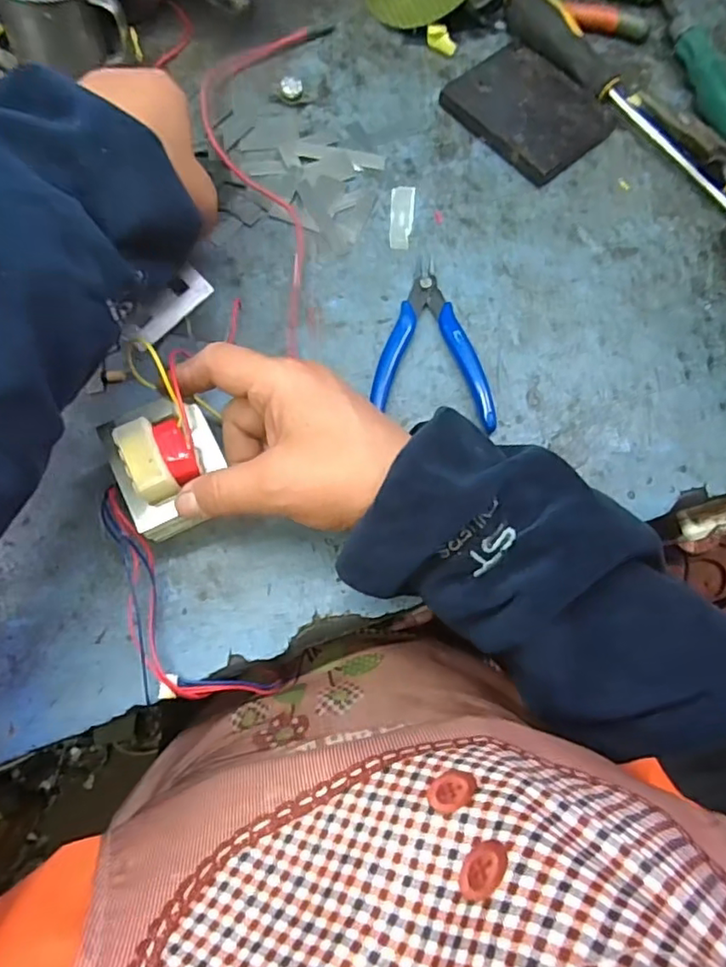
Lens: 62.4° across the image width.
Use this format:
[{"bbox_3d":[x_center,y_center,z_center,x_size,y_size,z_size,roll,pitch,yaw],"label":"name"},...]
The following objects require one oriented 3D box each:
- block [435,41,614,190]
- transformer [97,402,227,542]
[{"bbox_3d":[0.122,-0.276,0.440,0.084,0.016,0.106,-42,80,-12],"label":"block"},{"bbox_3d":[-0.109,-0.008,0.333,0.053,0.043,0.066,-23,77,-8],"label":"transformer"}]

